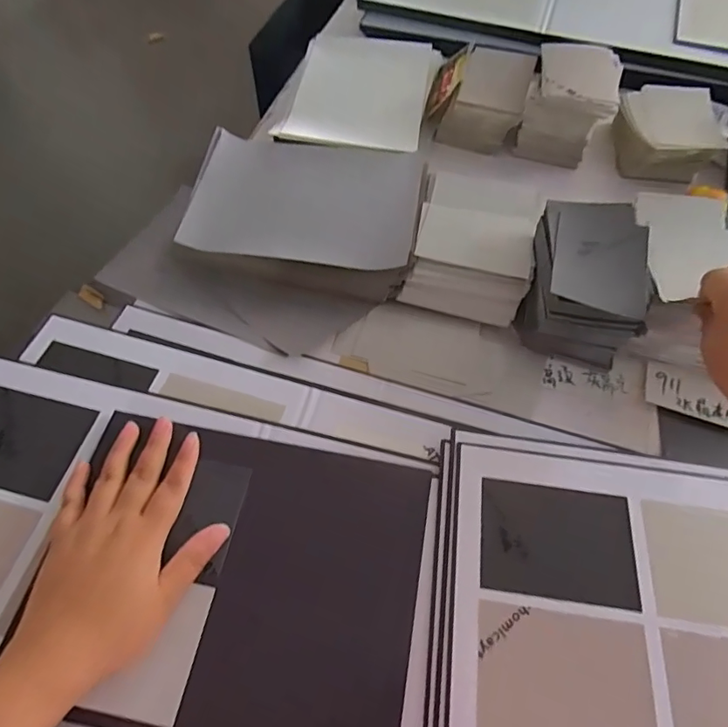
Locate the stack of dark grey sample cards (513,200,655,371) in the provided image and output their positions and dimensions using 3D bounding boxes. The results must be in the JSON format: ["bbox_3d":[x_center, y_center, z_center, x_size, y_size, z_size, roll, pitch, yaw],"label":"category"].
[{"bbox_3d":[0.206,-0.080,0.479,0.101,0.078,0.141,12,60,7],"label":"stack of dark grey sample cards"}]

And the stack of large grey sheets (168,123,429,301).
[{"bbox_3d":[-0.060,-0.154,0.528,0.227,0.055,0.168,7,59,4],"label":"stack of large grey sheets"}]

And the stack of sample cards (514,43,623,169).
[{"bbox_3d":[0.250,-0.318,0.619,0.098,0.081,0.114,13,60,8],"label":"stack of sample cards"}]

